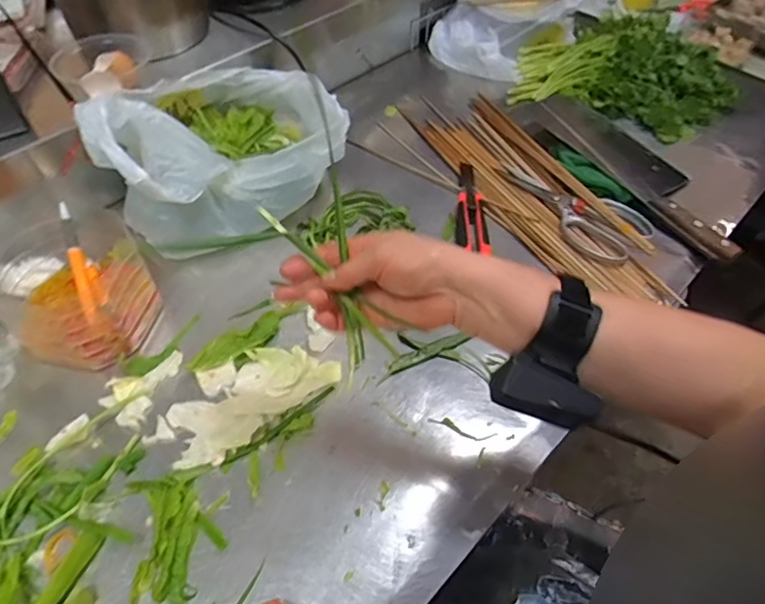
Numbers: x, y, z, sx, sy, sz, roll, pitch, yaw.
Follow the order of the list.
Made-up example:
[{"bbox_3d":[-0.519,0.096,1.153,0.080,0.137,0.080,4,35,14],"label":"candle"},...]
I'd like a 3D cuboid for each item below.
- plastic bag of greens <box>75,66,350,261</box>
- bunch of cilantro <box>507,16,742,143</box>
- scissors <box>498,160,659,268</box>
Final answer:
[{"bbox_3d":[-0.175,-0.186,0.639,0.202,0.163,0.276,16,54,11],"label":"plastic bag of greens"},{"bbox_3d":[0.416,-0.400,0.903,0.351,0.075,0.250,24,54,14],"label":"bunch of cilantro"},{"bbox_3d":[0.238,-0.126,0.710,0.222,0.020,0.109,37,58,22],"label":"scissors"}]

